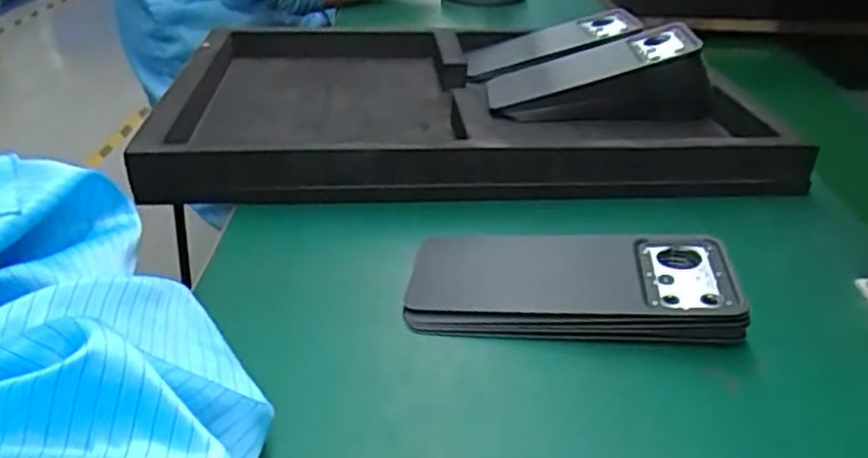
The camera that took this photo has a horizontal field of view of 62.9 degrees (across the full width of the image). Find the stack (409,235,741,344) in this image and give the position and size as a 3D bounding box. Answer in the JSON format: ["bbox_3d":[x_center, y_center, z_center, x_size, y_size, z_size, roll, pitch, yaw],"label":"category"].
[{"bbox_3d":[0.068,0.026,0.360,0.156,0.022,0.080,5,32,6],"label":"stack"}]

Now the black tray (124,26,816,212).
[{"bbox_3d":[0.004,-0.109,0.583,0.446,0.046,0.338,-1,32,-4],"label":"black tray"}]

